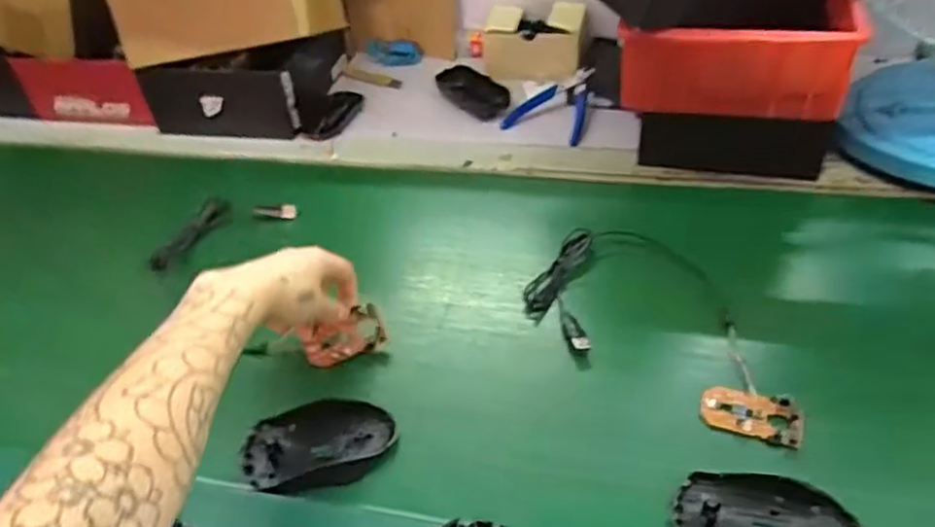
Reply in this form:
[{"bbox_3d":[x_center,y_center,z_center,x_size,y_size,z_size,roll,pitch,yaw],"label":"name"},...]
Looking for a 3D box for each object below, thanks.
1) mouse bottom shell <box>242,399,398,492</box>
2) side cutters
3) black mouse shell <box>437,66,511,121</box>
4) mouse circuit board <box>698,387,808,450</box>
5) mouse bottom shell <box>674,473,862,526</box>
[{"bbox_3d":[-0.112,0.135,0.541,0.111,0.016,0.074,-12,42,-7],"label":"mouse bottom shell"},{"bbox_3d":[0.095,-0.191,0.844,0.095,0.028,0.115,6,43,14],"label":"side cutters"},{"bbox_3d":[0.005,-0.216,0.888,0.054,0.021,0.113,-33,48,-27],"label":"black mouse shell"},{"bbox_3d":[0.209,0.109,0.520,0.070,0.009,0.035,12,45,20],"label":"mouse circuit board"},{"bbox_3d":[0.194,0.170,0.463,0.110,0.015,0.063,6,43,13],"label":"mouse bottom shell"}]

